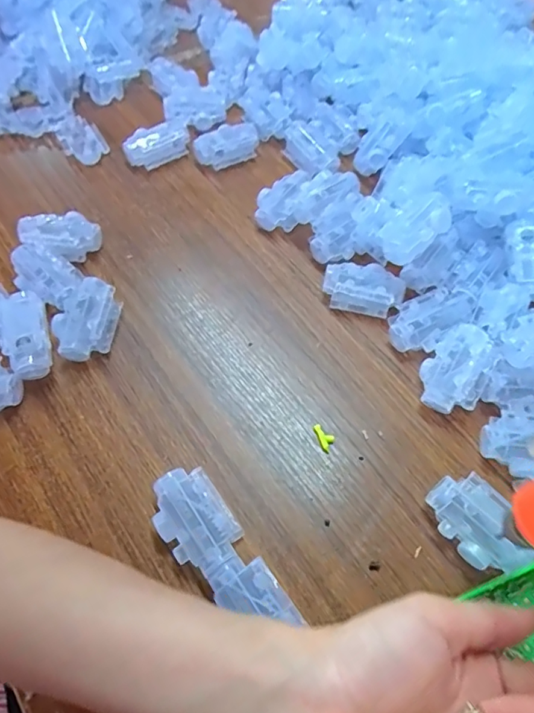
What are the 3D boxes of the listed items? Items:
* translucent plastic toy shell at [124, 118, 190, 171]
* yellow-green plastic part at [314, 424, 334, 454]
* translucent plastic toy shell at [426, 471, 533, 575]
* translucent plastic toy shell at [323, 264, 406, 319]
[{"bbox_3d":[-0.120,-0.230,0.516,0.074,0.037,0.023,-29,65,-16],"label":"translucent plastic toy shell"},{"bbox_3d":[0.045,0.062,0.360,0.011,0.004,0.023,-17,62,-11],"label":"yellow-green plastic part"},{"bbox_3d":[0.141,0.114,0.317,0.039,0.031,0.067,-31,65,-17],"label":"translucent plastic toy shell"},{"bbox_3d":[0.086,-0.062,0.421,0.068,0.029,0.039,12,61,6],"label":"translucent plastic toy shell"}]

